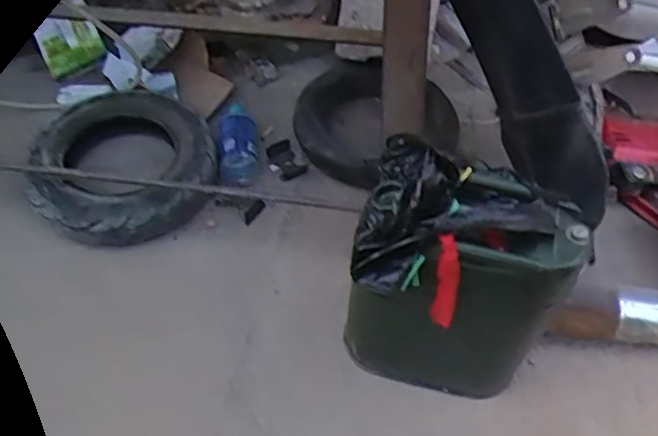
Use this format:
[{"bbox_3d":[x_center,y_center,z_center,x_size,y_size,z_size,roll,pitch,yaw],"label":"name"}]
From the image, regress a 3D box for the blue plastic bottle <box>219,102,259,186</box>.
[{"bbox_3d":[-0.182,-0.152,1.333,0.077,0.071,0.223,-5,52,-8],"label":"blue plastic bottle"}]

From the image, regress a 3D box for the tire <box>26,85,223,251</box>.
[{"bbox_3d":[-0.383,-0.110,1.238,0.334,0.127,0.329,-8,52,-10],"label":"tire"}]

